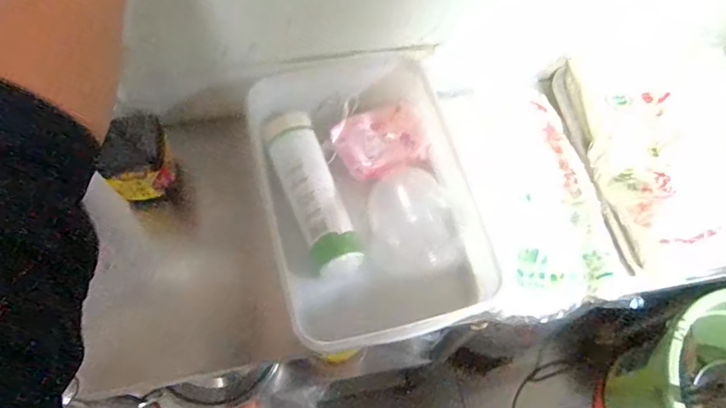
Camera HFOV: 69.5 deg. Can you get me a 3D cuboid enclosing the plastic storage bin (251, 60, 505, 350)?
[{"bbox_3d":[0.004,-0.006,0.750,0.290,0.131,0.375,-13,66,-9],"label":"plastic storage bin"}]

